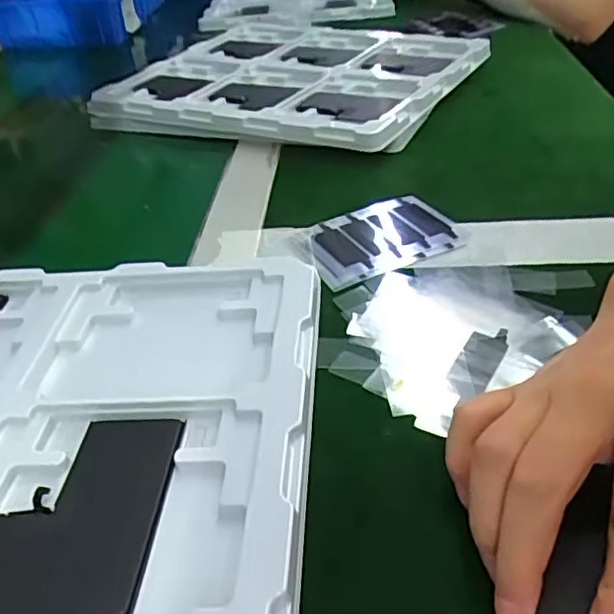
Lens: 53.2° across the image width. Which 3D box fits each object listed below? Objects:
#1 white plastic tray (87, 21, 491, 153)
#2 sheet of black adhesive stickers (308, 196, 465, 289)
[{"bbox_3d":[-0.012,-0.235,0.619,0.313,0.029,0.286,17,42,24],"label":"white plastic tray"},{"bbox_3d":[0.046,-0.045,0.393,0.098,0.004,0.072,-20,41,-21],"label":"sheet of black adhesive stickers"}]

